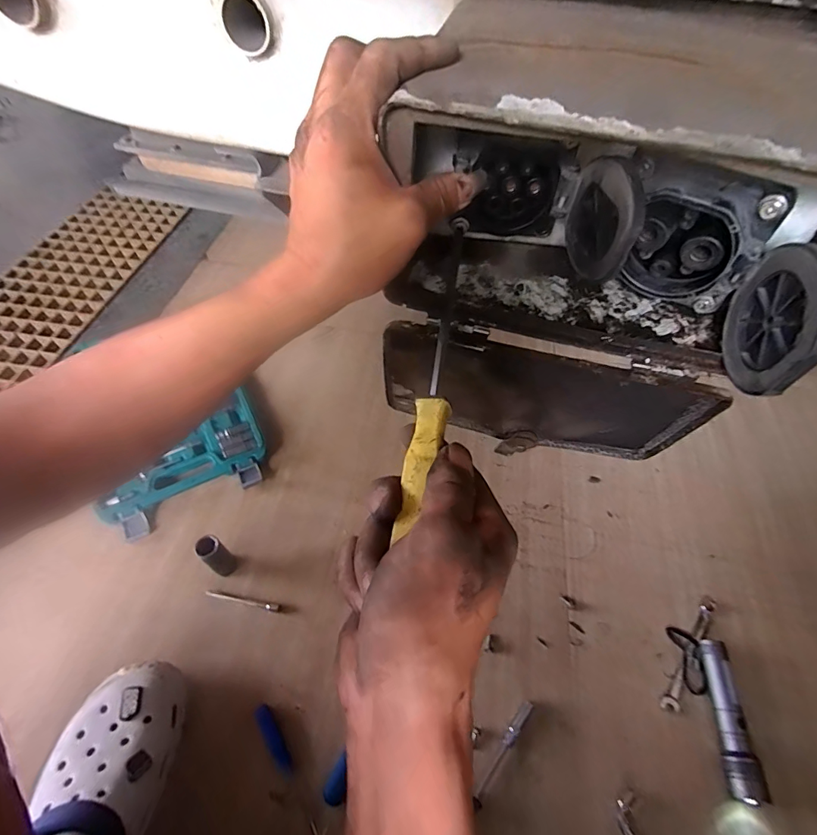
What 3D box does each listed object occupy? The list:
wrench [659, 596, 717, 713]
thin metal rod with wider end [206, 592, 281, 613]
[{"bbox_3d":[0.353,0.290,0.546,0.018,0.014,0.163,35,63,23],"label":"wrench"},{"bbox_3d":[-0.214,0.237,0.566,0.101,0.004,0.010,8,56,7],"label":"thin metal rod with wider end"}]

